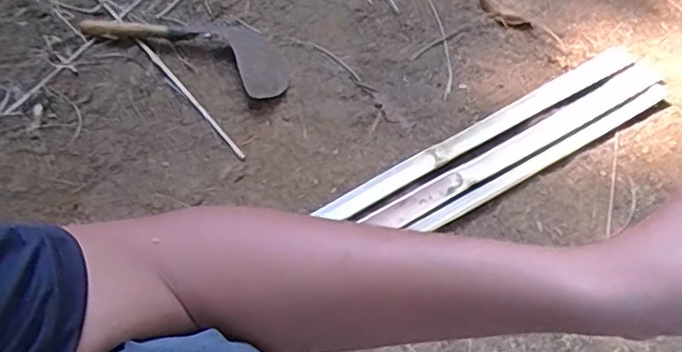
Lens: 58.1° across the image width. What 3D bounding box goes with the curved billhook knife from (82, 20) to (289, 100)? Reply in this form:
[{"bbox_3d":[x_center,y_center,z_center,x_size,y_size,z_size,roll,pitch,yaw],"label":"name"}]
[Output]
[{"bbox_3d":[-0.257,-0.240,1.068,0.388,0.035,0.140,23,59,14],"label":"curved billhook knife"}]

